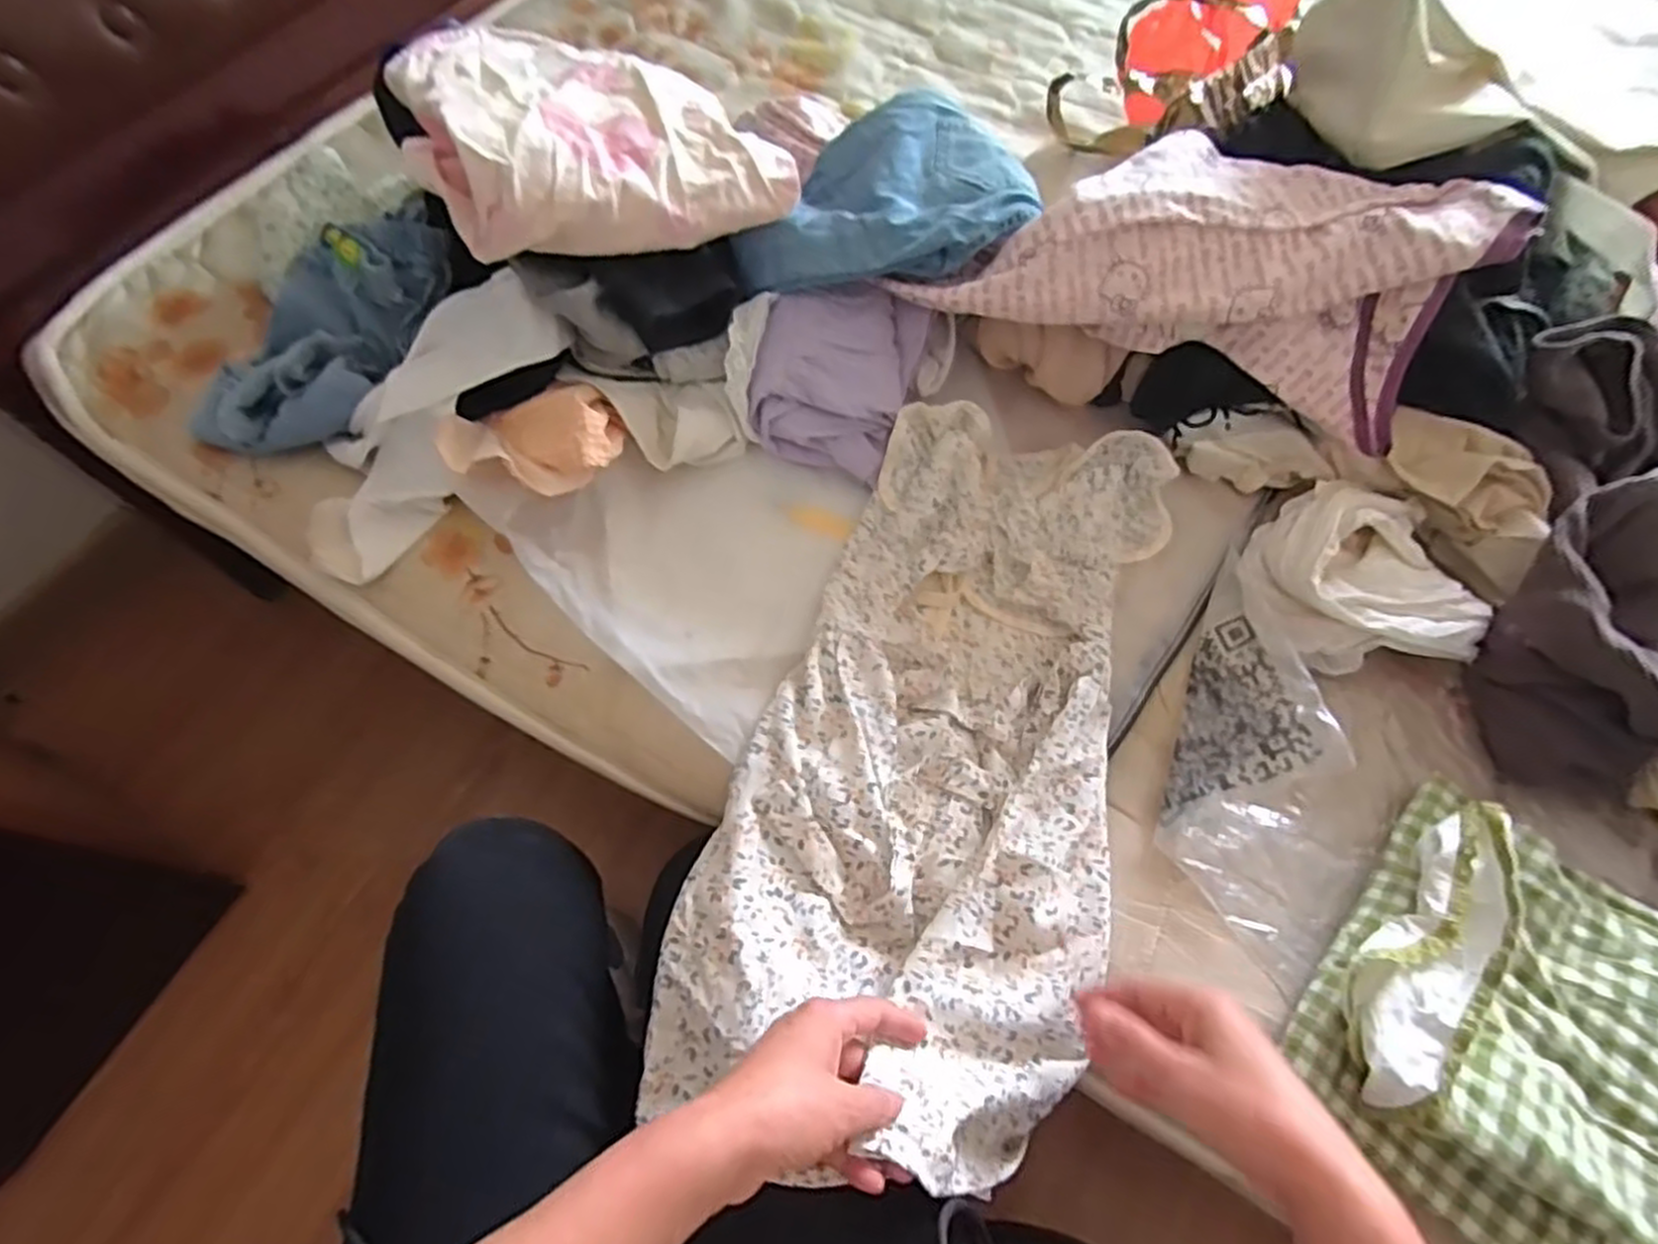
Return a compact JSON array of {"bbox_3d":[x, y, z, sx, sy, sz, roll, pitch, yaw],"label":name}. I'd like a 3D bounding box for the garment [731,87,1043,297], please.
[{"bbox_3d":[0.052,-0.363,0.664,0.238,0.068,0.194,5,65,1],"label":"garment"}]

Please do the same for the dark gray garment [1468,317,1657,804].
[{"bbox_3d":[0.625,-0.038,0.589,0.239,0.133,0.334,13,65,5],"label":"dark gray garment"}]

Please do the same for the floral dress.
[{"bbox_3d":[0.095,0.067,0.565,0.256,0.063,0.547,19,63,9],"label":"floral dress"}]

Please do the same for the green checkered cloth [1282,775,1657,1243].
[{"bbox_3d":[0.416,0.232,0.477,0.187,0.066,0.252,40,70,16],"label":"green checkered cloth"}]

